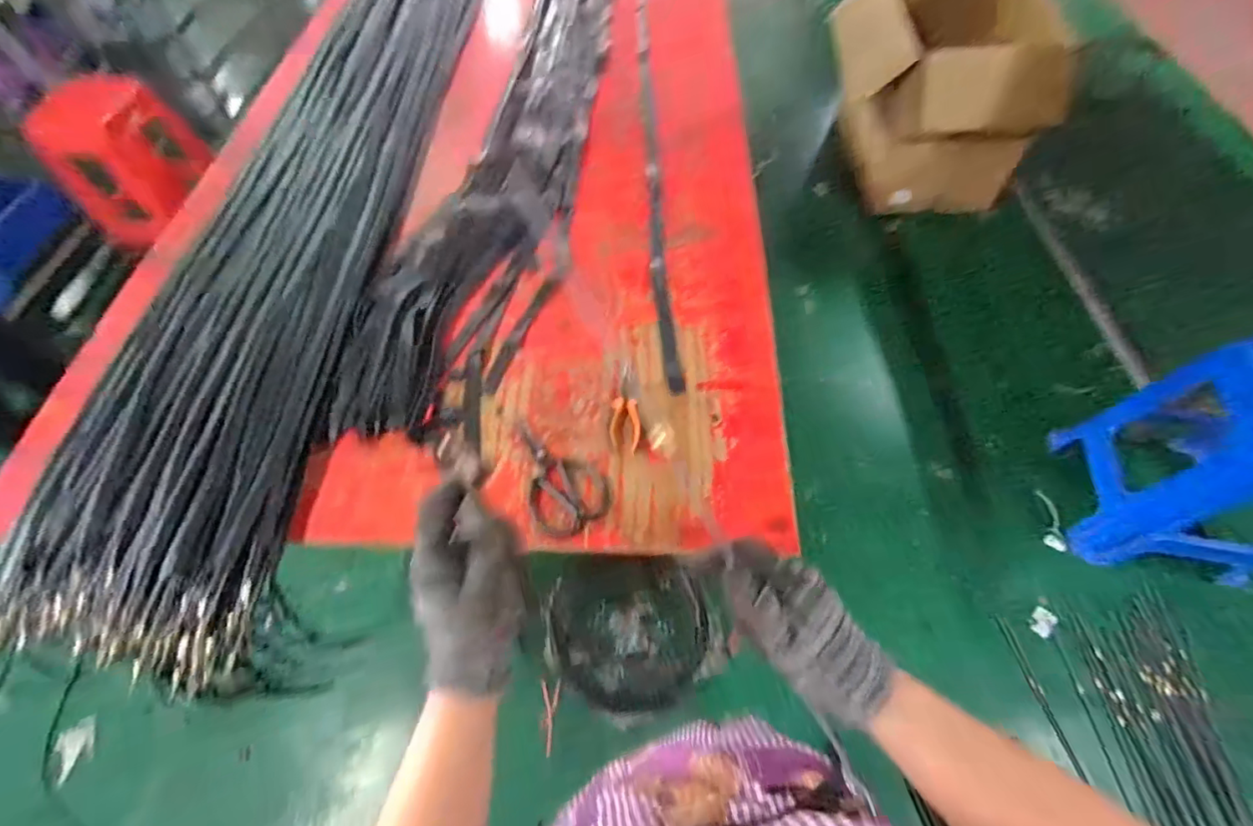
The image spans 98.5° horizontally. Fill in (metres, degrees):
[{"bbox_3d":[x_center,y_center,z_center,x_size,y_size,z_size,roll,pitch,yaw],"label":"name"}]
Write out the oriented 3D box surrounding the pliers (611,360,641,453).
[{"bbox_3d":[-0.001,-0.017,0.844,0.044,0.020,0.161,0,59,2],"label":"pliers"}]

